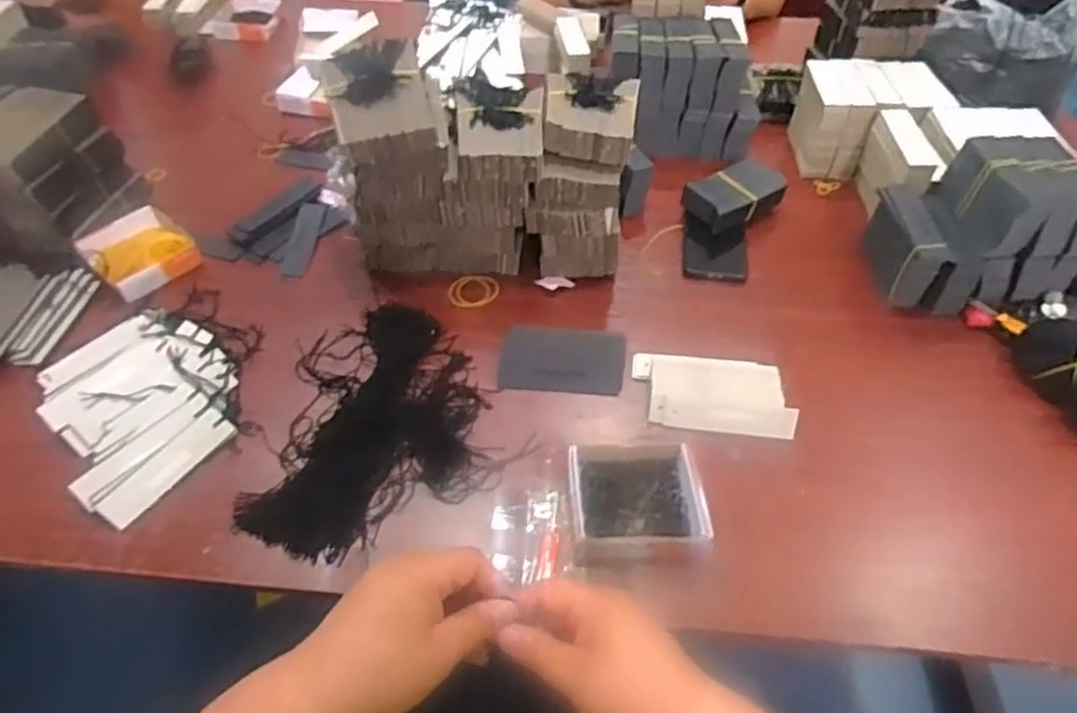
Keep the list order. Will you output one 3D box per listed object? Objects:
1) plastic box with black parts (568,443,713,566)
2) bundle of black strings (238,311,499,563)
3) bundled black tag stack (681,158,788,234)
[{"bbox_3d":[0.086,0.126,0.607,0.112,0.031,0.111,-2,49,-2],"label":"plastic box with black parts"},{"bbox_3d":[-0.142,0.068,0.670,0.172,0.019,0.287,14,52,12],"label":"bundle of black strings"},{"bbox_3d":[0.256,-0.212,0.889,0.125,0.034,0.075,-25,53,-21],"label":"bundled black tag stack"}]

